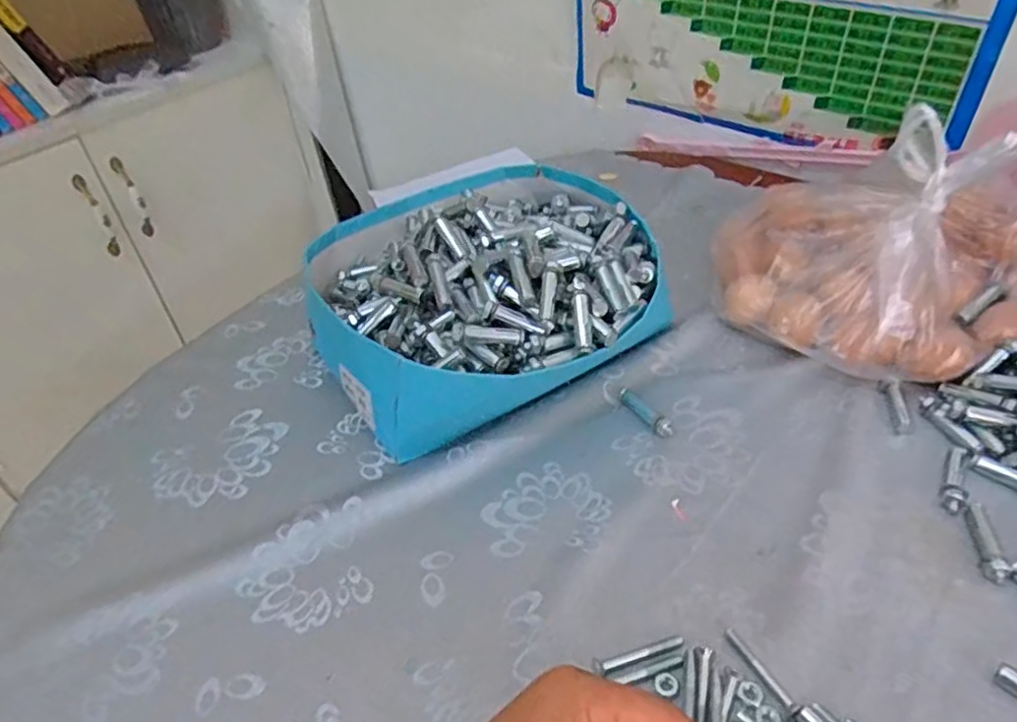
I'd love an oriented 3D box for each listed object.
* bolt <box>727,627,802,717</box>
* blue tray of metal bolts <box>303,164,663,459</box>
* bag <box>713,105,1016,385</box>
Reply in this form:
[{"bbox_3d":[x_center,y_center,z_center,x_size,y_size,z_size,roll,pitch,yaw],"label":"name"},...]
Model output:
[{"bbox_3d":[0.142,0.172,0.383,0.007,0.007,0.055,-20,44,-15],"label":"bolt"},{"bbox_3d":[-0.018,-0.072,0.596,0.293,0.114,0.284,-14,43,-8],"label":"blue tray of metal bolts"},{"bbox_3d":[0.298,-0.095,0.548,0.237,0.157,0.182,26,52,31],"label":"bag"}]

